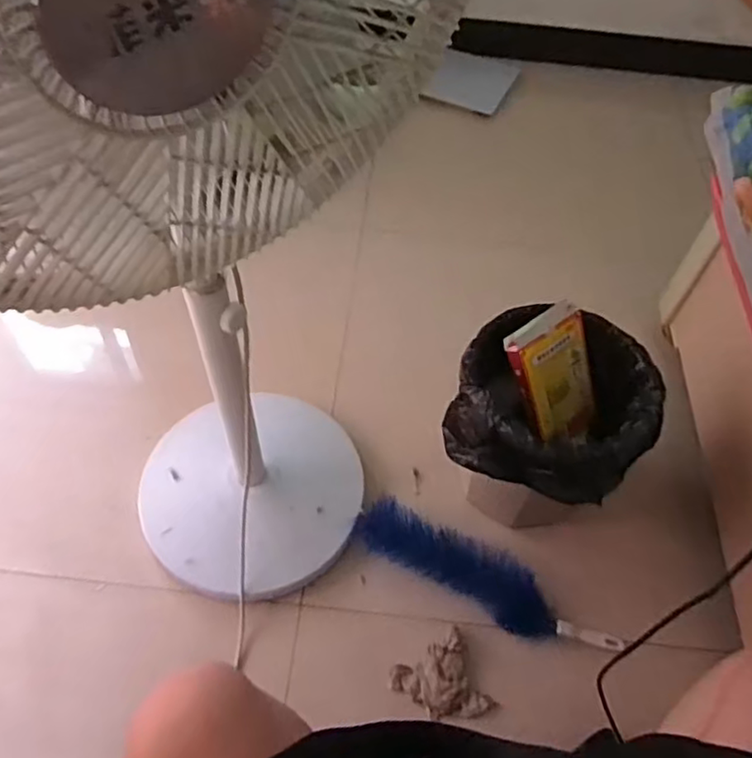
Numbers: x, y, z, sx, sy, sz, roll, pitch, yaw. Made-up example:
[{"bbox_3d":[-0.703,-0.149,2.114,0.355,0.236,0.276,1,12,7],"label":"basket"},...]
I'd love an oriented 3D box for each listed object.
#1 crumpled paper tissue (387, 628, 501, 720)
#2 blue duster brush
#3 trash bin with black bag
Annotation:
[{"bbox_3d":[0.089,0.422,0.879,0.111,0.047,0.105,-19,57,-17],"label":"crumpled paper tissue"},{"bbox_3d":[0.162,0.300,0.955,0.409,0.056,0.081,23,56,13],"label":"blue duster brush"},{"bbox_3d":[0.246,0.080,0.972,0.260,0.291,0.296,18,55,9],"label":"trash bin with black bag"}]

